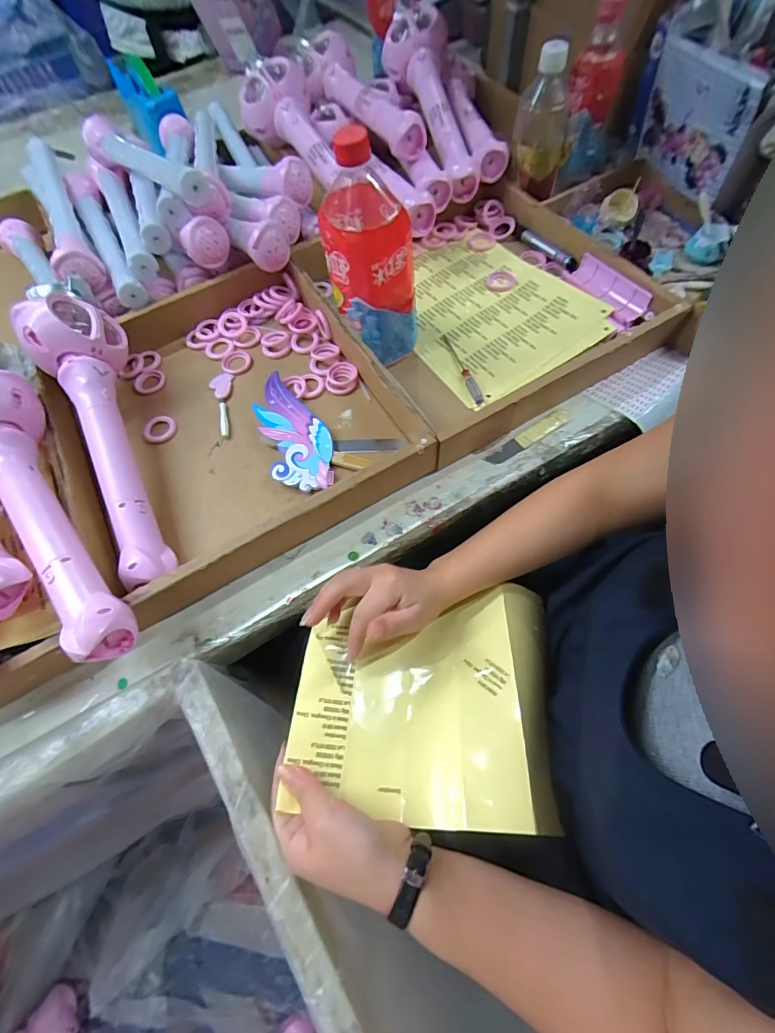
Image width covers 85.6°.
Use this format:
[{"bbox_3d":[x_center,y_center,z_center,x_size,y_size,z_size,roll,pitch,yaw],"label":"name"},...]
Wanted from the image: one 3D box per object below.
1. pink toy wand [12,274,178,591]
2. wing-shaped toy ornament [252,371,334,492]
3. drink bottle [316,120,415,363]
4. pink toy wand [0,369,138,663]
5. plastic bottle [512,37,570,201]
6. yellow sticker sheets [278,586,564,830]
[{"bbox_3d":[-0.291,-0.101,0.419,0.083,0.087,0.351,-26,66,-9],"label":"pink toy wand"},{"bbox_3d":[-0.106,-0.098,0.483,0.072,0.017,0.162,-19,66,-7],"label":"wing-shaped toy ornament"},{"bbox_3d":[-0.019,-0.271,0.447,0.089,0.216,0.101,-12,65,-4],"label":"drink bottle"},{"bbox_3d":[-0.318,-0.019,0.374,0.071,0.048,0.342,-36,68,-13],"label":"pink toy wand"},{"bbox_3d":[0.214,-0.532,0.578,0.062,0.154,0.057,-40,70,-15],"label":"plastic bottle"},{"bbox_3d":[0.038,0.152,0.383,0.231,0.057,0.196,2,65,3],"label":"yellow sticker sheets"}]

